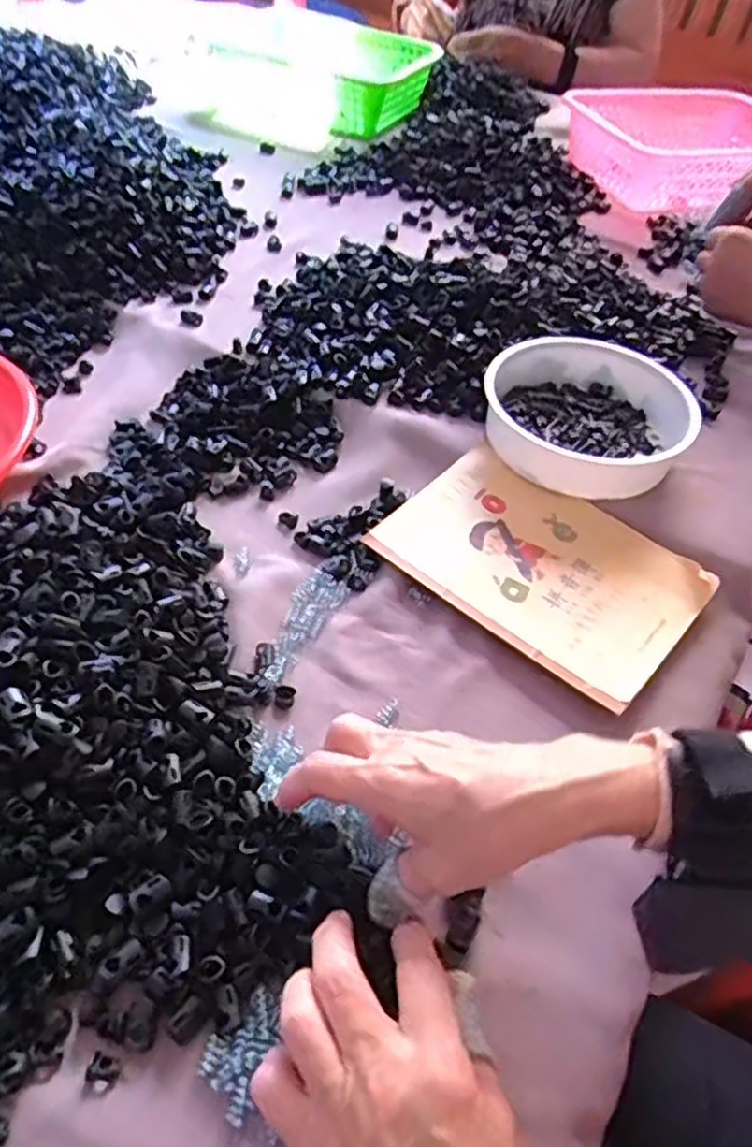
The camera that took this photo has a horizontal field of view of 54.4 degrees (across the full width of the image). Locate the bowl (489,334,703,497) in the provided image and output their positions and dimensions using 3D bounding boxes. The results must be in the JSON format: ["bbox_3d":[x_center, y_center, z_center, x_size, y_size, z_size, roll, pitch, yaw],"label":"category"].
[{"bbox_3d":[0.165,-0.128,0.588,0.160,0.046,0.167,3,49,-3],"label":"bowl"}]

